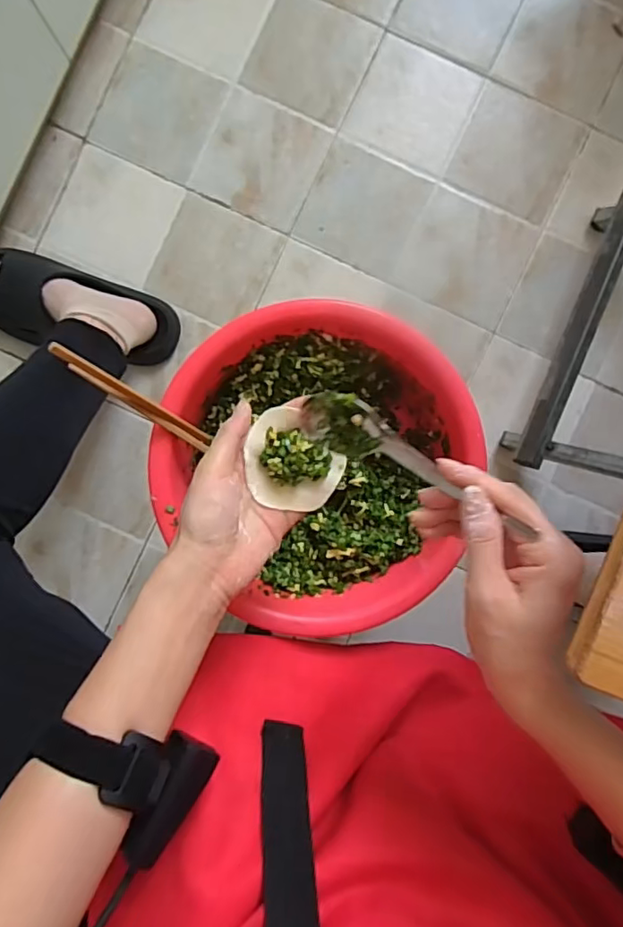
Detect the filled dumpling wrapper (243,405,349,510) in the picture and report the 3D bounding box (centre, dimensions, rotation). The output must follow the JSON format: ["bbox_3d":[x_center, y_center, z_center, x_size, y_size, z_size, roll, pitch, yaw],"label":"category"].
[{"bbox_3d":[-0.015,0.000,0.410,0.070,0.013,0.061,38,92,0],"label":"filled dumpling wrapper"}]

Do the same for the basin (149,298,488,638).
[{"bbox_3d":[0.006,0.004,0.522,0.266,0.095,0.274,0,92,1],"label":"basin"}]

